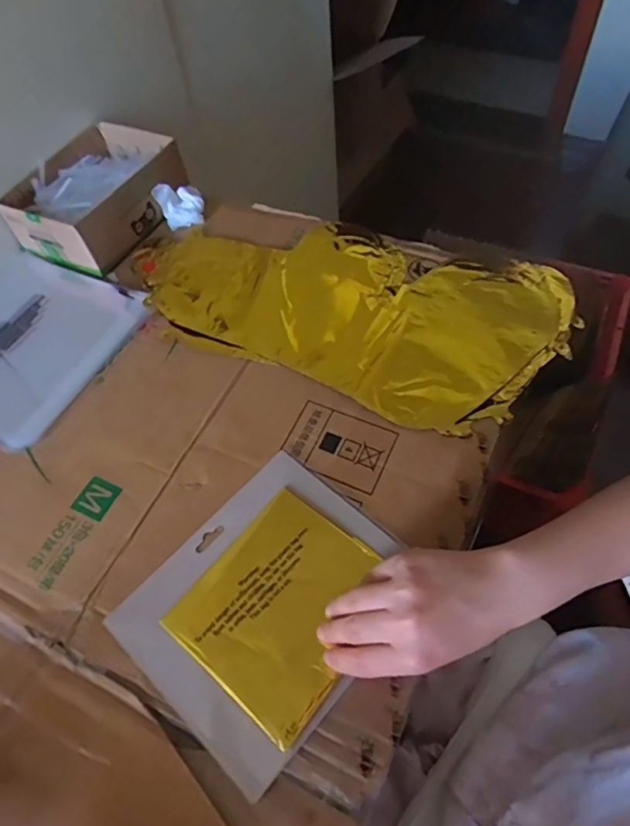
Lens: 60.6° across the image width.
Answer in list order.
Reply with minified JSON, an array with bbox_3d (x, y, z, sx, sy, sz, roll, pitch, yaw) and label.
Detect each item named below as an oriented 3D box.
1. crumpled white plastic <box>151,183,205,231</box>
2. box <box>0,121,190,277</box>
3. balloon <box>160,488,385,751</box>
[{"bbox_3d":[-0.160,-0.251,0.642,0.053,0.035,0.045,-25,58,-12],"label":"crumpled white plastic"},{"bbox_3d":[-0.259,-0.266,0.656,0.141,0.064,0.192,20,61,18],"label":"box"},{"bbox_3d":[-0.022,0.140,0.403,0.121,0.009,0.141,32,65,23],"label":"balloon"}]

